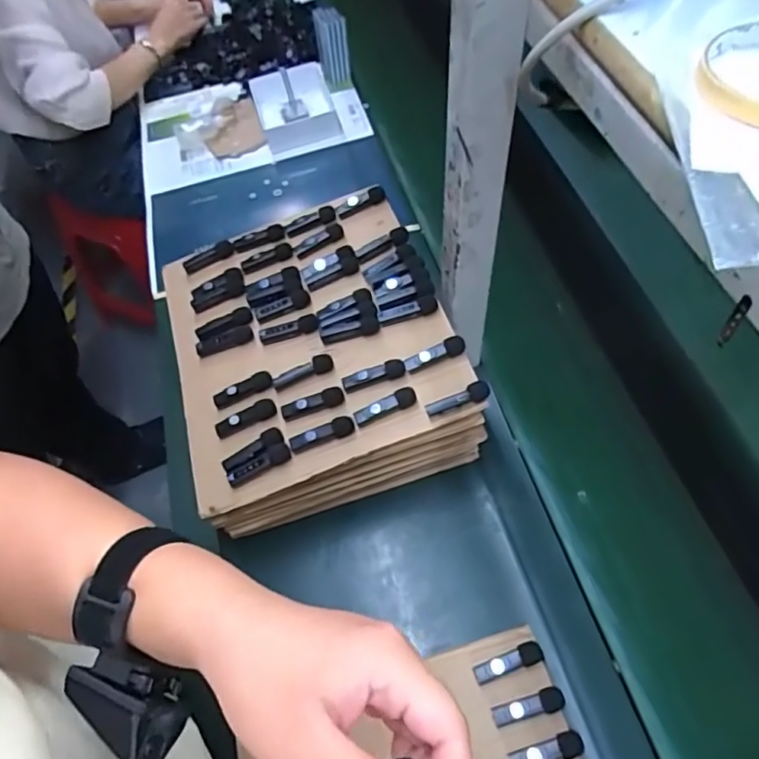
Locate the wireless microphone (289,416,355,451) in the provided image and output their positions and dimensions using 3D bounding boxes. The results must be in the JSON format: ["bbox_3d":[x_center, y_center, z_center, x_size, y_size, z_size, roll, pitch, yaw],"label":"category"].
[{"bbox_3d":[-0.056,0.053,0.570,0.063,0.013,0.017,-17,58,-7],"label":"wireless microphone"}]

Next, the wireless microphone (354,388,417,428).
[{"bbox_3d":[0.006,0.028,0.580,0.063,0.015,0.018,-21,59,-10],"label":"wireless microphone"}]

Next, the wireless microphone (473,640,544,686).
[{"bbox_3d":[0.118,0.259,0.535,0.063,0.013,0.019,-17,58,-7],"label":"wireless microphone"}]

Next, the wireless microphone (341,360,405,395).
[{"bbox_3d":[-0.005,-0.003,0.600,0.064,0.019,0.015,-14,58,-5],"label":"wireless microphone"}]

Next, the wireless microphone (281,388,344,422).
[{"bbox_3d":[-0.068,0.023,0.588,0.062,0.013,0.019,-17,58,-7],"label":"wireless microphone"}]

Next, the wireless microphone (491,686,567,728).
[{"bbox_3d":[0.131,0.290,0.514,0.064,0.009,0.019,-16,58,-7],"label":"wireless microphone"}]

